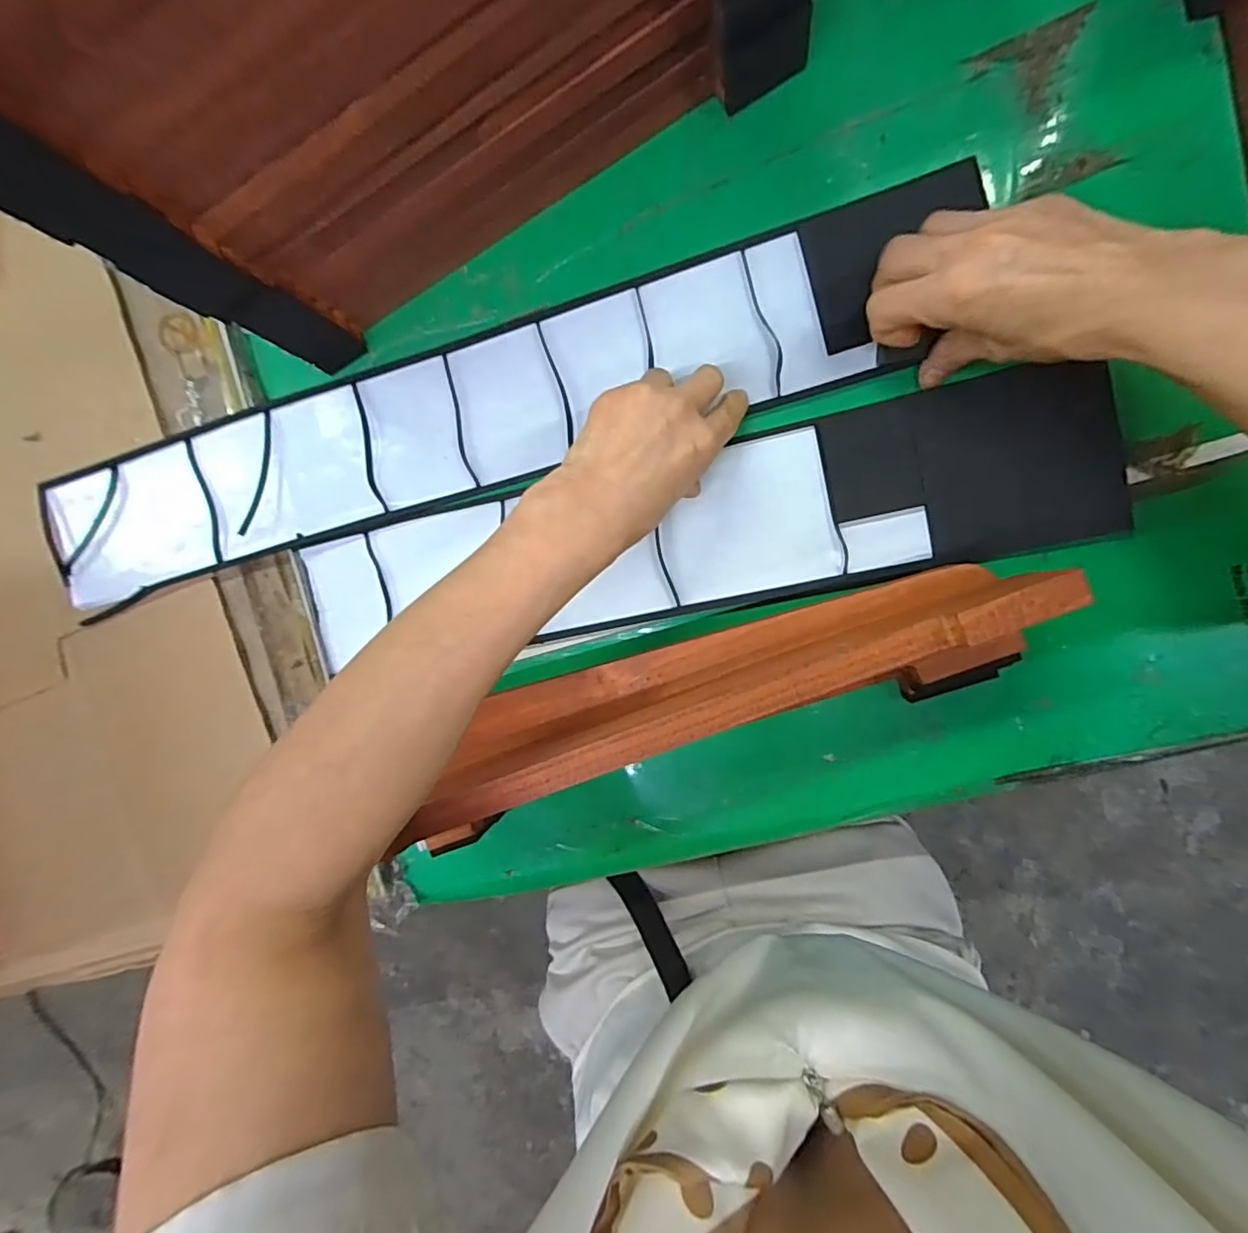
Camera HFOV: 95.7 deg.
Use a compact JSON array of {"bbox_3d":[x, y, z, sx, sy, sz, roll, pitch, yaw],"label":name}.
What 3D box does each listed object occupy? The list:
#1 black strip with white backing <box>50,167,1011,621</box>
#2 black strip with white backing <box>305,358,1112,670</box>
[{"bbox_3d":[-0.114,-0.124,0.367,0.614,0.010,0.100,-14,90,9],"label":"black strip with white backing"},{"bbox_3d":[0.023,-0.048,0.346,0.488,0.008,0.095,-11,92,10],"label":"black strip with white backing"}]

